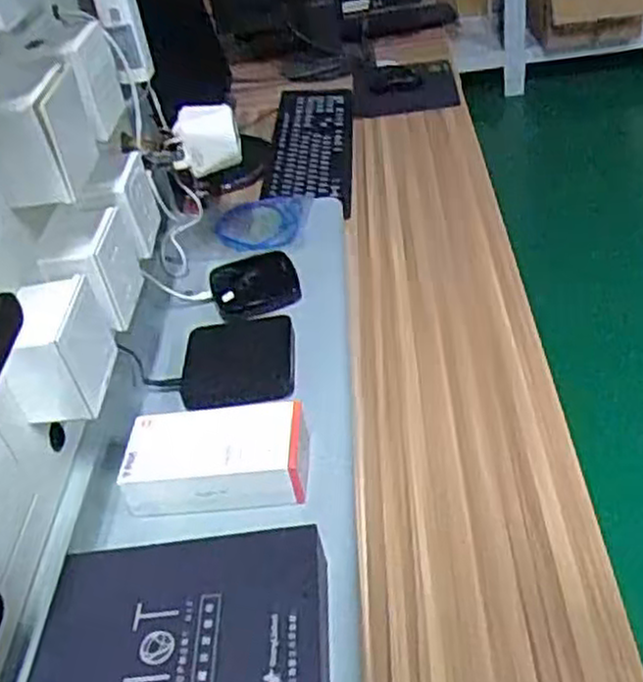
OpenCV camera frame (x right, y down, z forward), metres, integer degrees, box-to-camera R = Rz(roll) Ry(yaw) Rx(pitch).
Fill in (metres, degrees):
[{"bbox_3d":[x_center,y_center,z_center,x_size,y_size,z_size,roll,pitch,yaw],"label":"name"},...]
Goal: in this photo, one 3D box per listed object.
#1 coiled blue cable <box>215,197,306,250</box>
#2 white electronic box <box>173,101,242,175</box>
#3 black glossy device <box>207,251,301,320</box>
[{"bbox_3d":[-0.081,-0.162,1.033,0.112,0.015,0.125,-3,40,9],"label":"coiled blue cable"},{"bbox_3d":[-0.135,-0.239,0.897,0.075,0.067,0.059,-10,39,1],"label":"white electronic box"},{"bbox_3d":[-0.080,-0.070,0.910,0.100,0.016,0.115,-15,40,-6],"label":"black glossy device"}]

